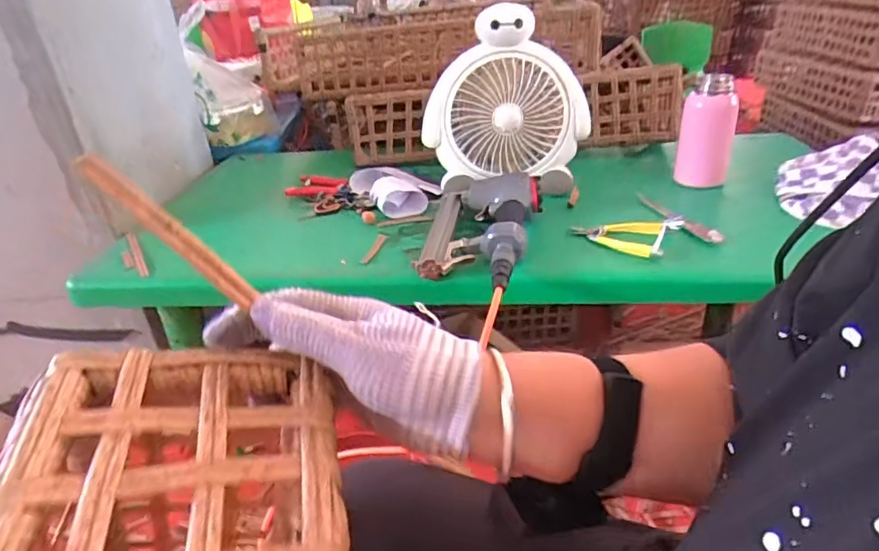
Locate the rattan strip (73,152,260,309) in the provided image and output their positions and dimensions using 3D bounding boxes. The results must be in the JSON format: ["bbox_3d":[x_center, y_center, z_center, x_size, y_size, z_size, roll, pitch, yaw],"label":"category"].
[{"bbox_3d":[-0.132,-0.022,0.273,0.013,0.100,0.004,-45,18,4],"label":"rattan strip"}]

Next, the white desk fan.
[{"bbox_3d":[0.101,-0.252,0.845,0.249,0.268,0.111,3,31,11],"label":"white desk fan"}]

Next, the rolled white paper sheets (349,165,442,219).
[{"bbox_3d":[-0.069,-0.150,0.934,0.123,0.037,0.176,-19,33,-25],"label":"rolled white paper sheets"}]

